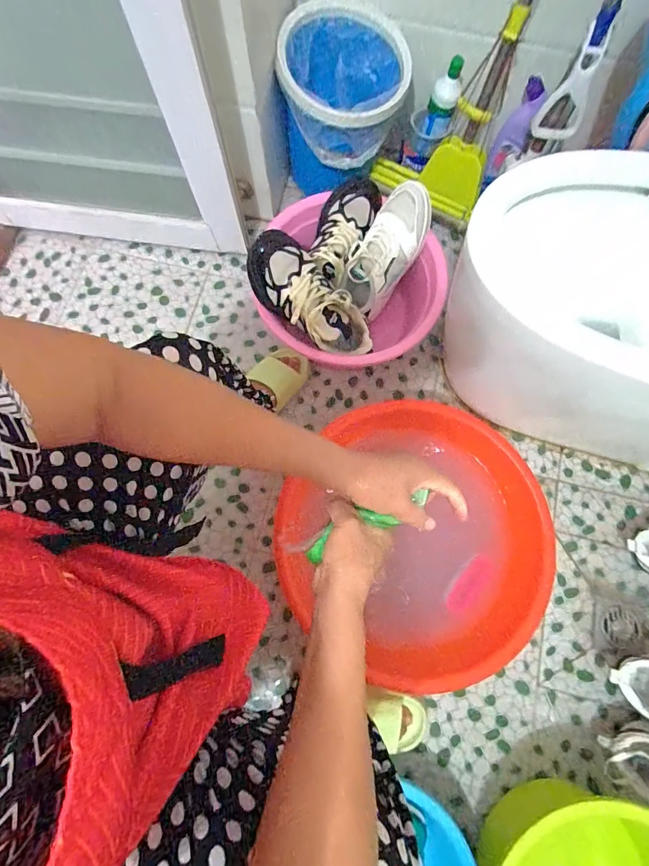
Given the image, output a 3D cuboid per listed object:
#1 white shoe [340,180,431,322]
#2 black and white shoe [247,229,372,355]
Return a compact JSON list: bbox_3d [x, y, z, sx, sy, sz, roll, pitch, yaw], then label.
[{"bbox_3d":[0.130,-0.381,0.802,0.111,0.108,0.255,34,108,7],"label":"white shoe"},{"bbox_3d":[-0.023,-0.242,0.705,0.273,0.084,0.108,39,76,-17],"label":"black and white shoe"}]

